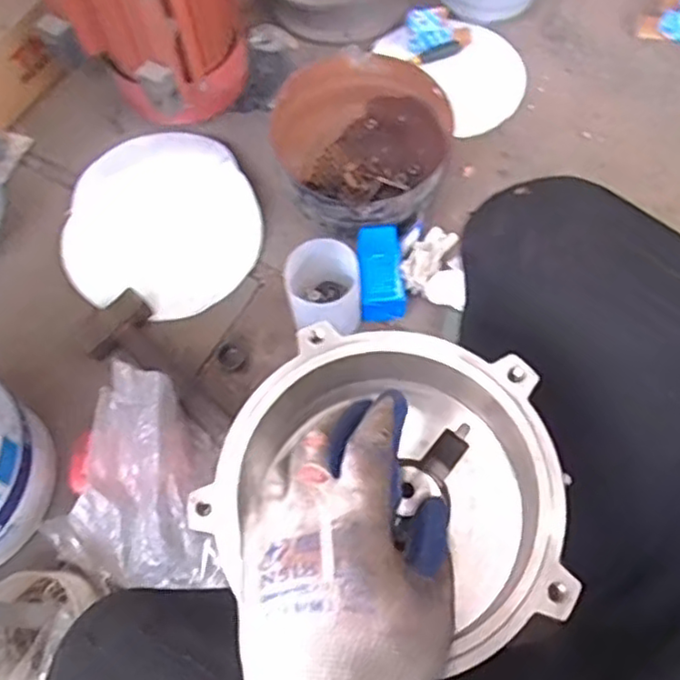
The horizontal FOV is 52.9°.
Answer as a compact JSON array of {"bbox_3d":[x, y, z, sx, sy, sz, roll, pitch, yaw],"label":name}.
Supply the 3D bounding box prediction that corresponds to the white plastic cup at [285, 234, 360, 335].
[{"bbox_3d":[-0.020,-0.067,0.906,0.091,0.122,0.115,-2,67,2],"label":"white plastic cup"}]

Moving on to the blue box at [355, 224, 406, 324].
[{"bbox_3d":[0.056,-0.092,0.921,0.059,0.024,0.129,-6,86,-3],"label":"blue box"}]

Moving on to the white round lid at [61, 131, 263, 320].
[{"bbox_3d":[-0.260,-0.179,1.012,0.281,0.021,0.293,-2,66,4],"label":"white round lid"}]

